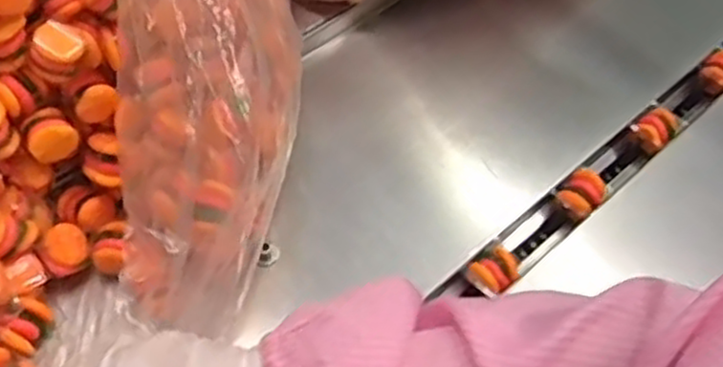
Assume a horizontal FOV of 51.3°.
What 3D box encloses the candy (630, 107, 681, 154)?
[{"bbox_3d":[0.255,-0.047,0.652,0.032,0.025,0.031,-38,68,-25],"label":"candy"}]

